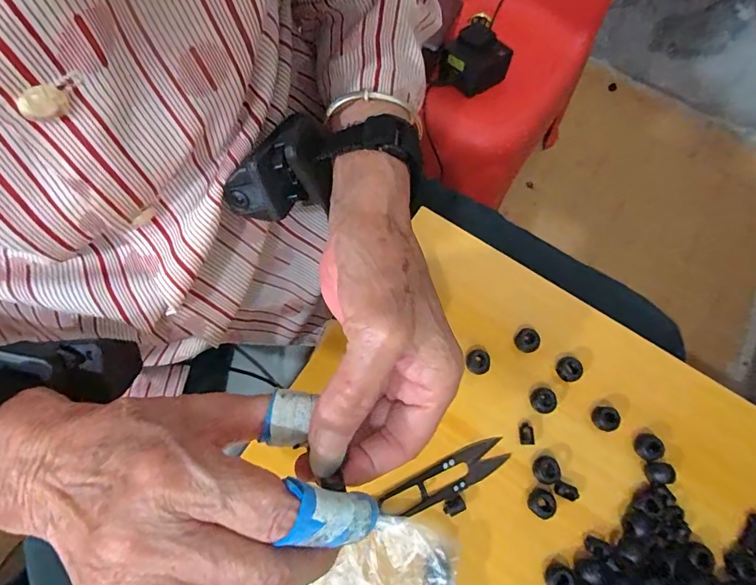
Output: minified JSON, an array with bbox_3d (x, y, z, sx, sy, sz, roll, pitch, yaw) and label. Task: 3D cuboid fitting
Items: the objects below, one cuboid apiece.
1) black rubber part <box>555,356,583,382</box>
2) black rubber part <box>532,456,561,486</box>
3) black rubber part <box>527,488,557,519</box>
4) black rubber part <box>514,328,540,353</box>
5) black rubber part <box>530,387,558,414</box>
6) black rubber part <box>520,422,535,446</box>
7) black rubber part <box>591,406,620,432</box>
[{"bbox_3d":[0.139,0.056,0.317,0.014,0.015,0.017,-27,71,-14],"label":"black rubber part"},{"bbox_3d":[0.114,0.120,0.296,0.016,0.007,0.017,5,67,-2],"label":"black rubber part"},{"bbox_3d":[0.108,0.140,0.289,0.015,0.011,0.018,15,67,3],"label":"black rubber part"},{"bbox_3d":[0.111,0.036,0.324,0.017,0.013,0.016,1,67,-3],"label":"black rubber part"},{"bbox_3d":[0.118,0.077,0.311,0.016,0.010,0.017,1,67,-3],"label":"black rubber part"},{"bbox_3d":[0.104,0.099,0.305,0.009,0.004,0.015,6,66,-1],"label":"black rubber part"},{"bbox_3d":[0.160,0.089,0.307,0.015,0.011,0.017,-1,67,-4],"label":"black rubber part"}]

